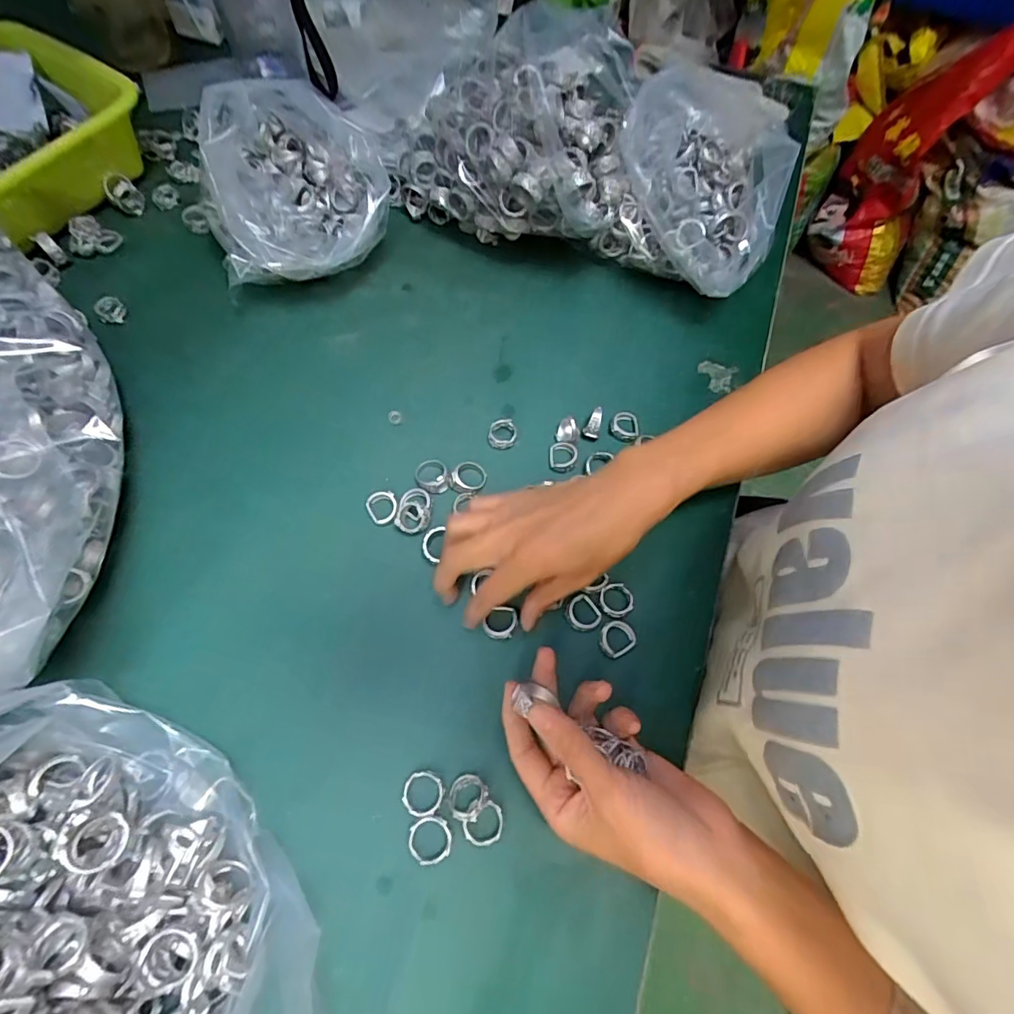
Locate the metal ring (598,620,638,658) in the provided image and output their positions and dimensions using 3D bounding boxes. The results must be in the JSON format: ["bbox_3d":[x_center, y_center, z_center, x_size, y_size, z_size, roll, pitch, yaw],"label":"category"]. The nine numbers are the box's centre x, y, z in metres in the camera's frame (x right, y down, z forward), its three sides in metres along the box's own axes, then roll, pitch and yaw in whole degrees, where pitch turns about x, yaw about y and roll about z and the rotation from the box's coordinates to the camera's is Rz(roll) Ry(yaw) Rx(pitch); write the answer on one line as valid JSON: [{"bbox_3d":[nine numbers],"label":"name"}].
[{"bbox_3d":[0.074,0.088,0.350,0.025,0.008,0.021,-34,77,-16],"label":"metal ring"}]

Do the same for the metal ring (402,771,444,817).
[{"bbox_3d":[-0.049,0.170,0.310,0.023,0.011,0.023,1,66,-2],"label":"metal ring"}]

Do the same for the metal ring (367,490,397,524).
[{"bbox_3d":[-0.092,0.000,0.383,0.021,0.004,0.024,-18,78,2],"label":"metal ring"}]

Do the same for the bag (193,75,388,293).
[{"bbox_3d":[-0.176,-0.261,0.441,0.142,0.113,0.133,-16,68,-10],"label":"bag"}]

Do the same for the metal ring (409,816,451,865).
[{"bbox_3d":[-0.044,0.191,0.301,0.024,0.011,0.023,1,66,-2],"label":"metal ring"}]

